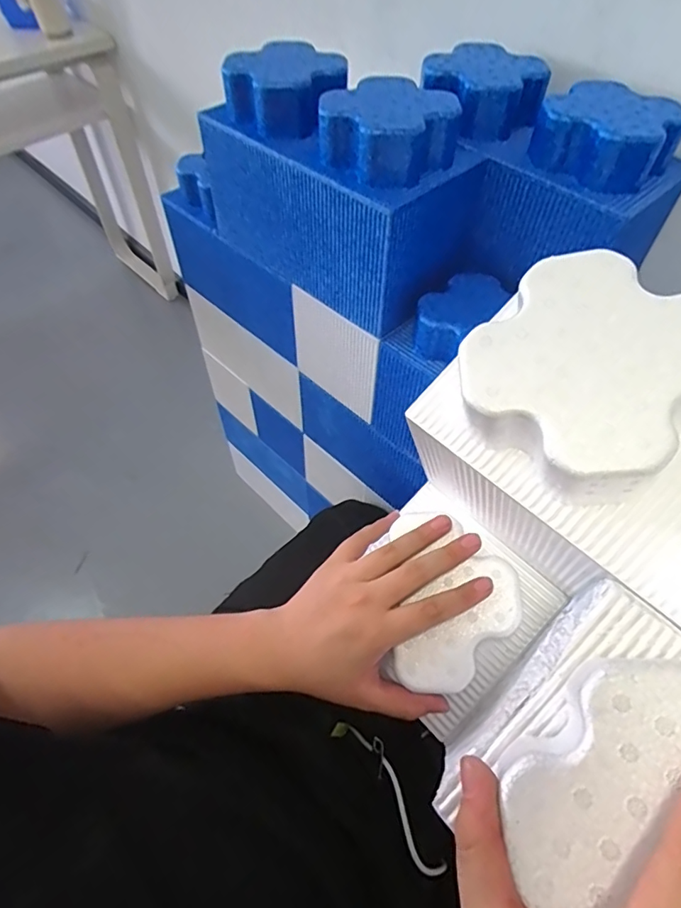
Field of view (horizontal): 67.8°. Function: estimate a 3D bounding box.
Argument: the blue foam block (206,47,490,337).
[{"bbox_3d":[-0.008,-0.309,0.579,0.145,0.196,0.300,-37,62,-24],"label":"blue foam block"}]

